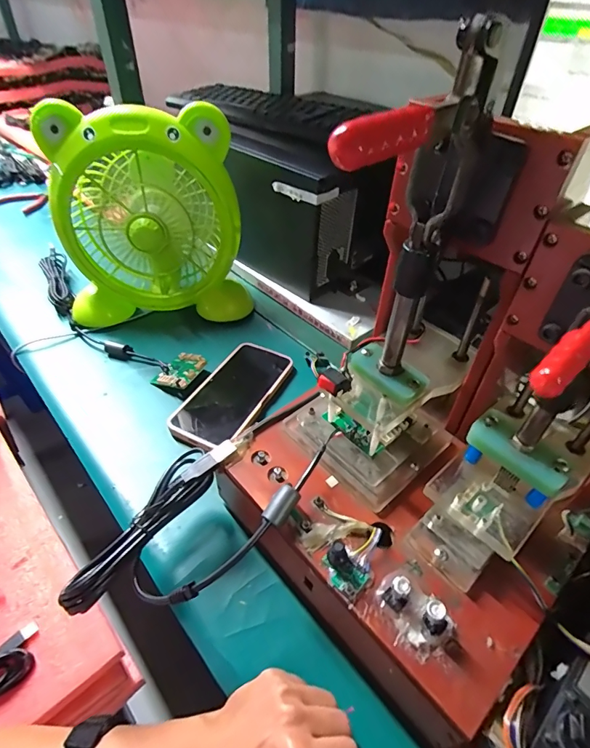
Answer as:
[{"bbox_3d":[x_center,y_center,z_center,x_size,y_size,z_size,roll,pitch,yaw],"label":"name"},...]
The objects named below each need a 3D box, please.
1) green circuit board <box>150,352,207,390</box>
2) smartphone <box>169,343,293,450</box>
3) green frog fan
[{"bbox_3d":[-0.144,-0.005,0.523,0.056,0.007,0.057,7,43,31],"label":"green circuit board"},{"bbox_3d":[-0.073,0.024,0.507,0.083,0.016,0.176,19,45,20],"label":"smartphone"},{"bbox_3d":[-0.211,-0.224,0.587,0.240,0.261,0.163,-11,44,-14],"label":"green frog fan"}]

